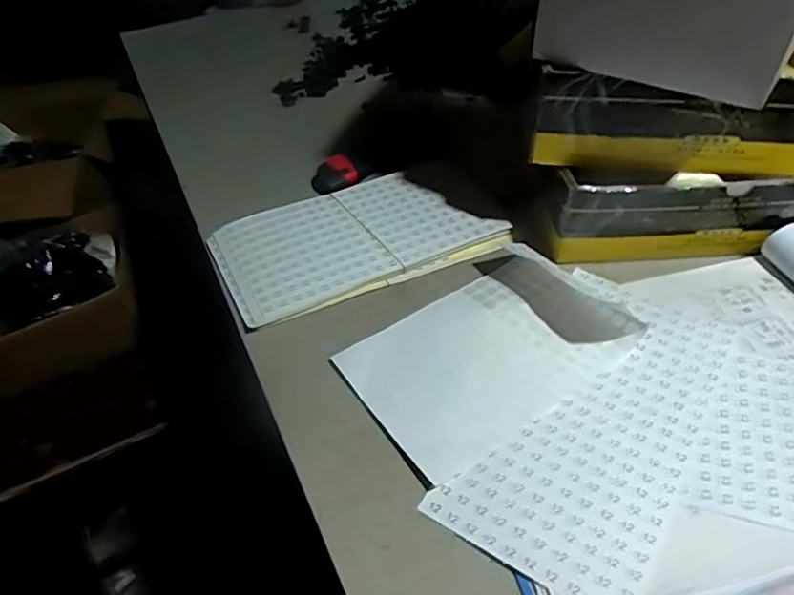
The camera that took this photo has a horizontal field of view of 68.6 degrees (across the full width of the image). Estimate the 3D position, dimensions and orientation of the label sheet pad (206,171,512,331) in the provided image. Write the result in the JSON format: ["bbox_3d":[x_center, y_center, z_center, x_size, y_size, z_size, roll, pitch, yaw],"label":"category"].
[{"bbox_3d":[-0.037,-0.056,0.510,0.231,0.014,0.127,-21,49,-14],"label":"label sheet pad"}]

